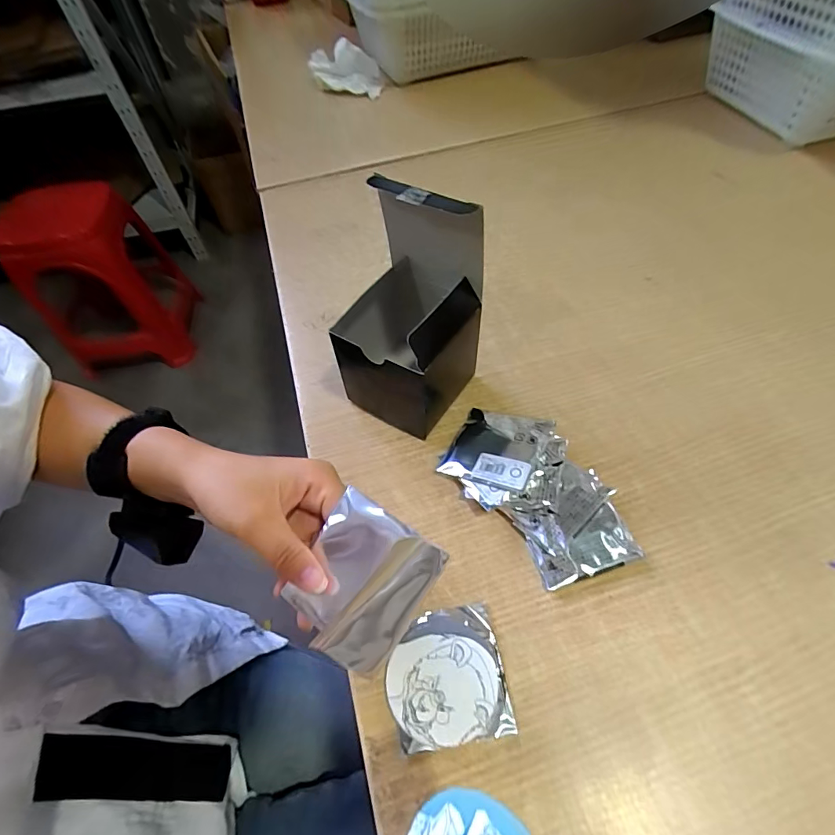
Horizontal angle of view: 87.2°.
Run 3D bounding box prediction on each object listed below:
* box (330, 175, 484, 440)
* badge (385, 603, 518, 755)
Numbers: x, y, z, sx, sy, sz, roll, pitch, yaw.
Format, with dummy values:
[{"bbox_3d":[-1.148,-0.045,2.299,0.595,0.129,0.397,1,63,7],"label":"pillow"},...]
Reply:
[{"bbox_3d":[-0.011,-0.073,0.319,0.092,0.159,0.086,23,61,18],"label":"box"},{"bbox_3d":[0.016,0.150,0.257,0.066,0.010,0.067,-10,56,-3],"label":"badge"}]

